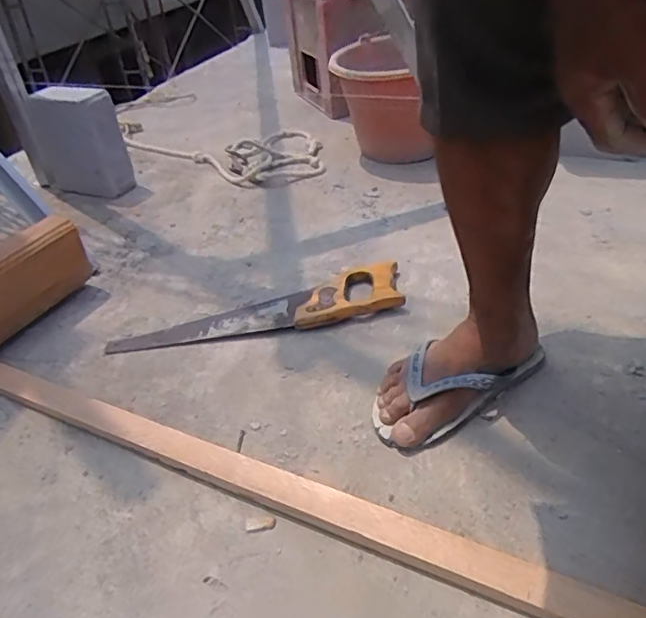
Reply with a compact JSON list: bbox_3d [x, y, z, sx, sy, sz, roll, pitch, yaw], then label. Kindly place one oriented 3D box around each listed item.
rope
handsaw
[{"bbox_3d":[-0.197,-0.381,1.296,0.514,0.042,0.279,24,47,35],"label":"rope"},{"bbox_3d":[-0.089,0.005,0.781,0.405,0.025,0.100,-12,37,-7],"label":"handsaw"}]

